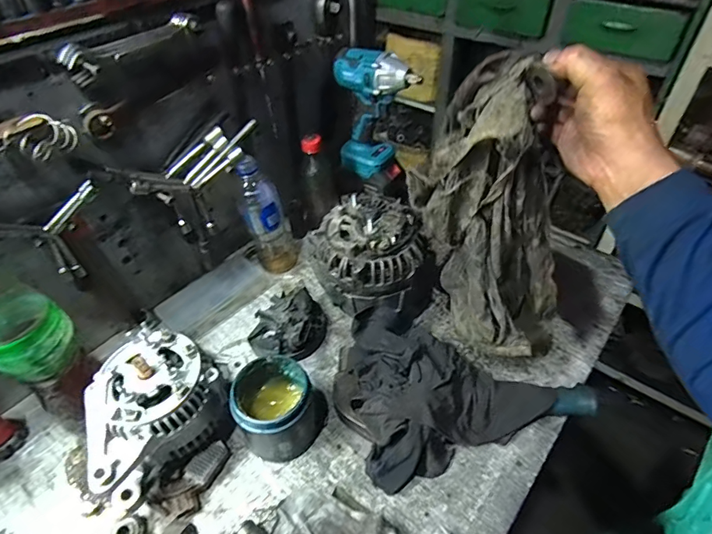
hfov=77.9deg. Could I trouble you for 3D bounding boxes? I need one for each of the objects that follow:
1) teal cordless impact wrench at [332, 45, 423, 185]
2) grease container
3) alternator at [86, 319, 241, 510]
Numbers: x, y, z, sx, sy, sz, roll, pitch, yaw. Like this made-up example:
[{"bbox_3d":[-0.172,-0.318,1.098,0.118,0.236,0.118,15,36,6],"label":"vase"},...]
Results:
[{"bbox_3d":[0.026,-0.250,0.750,0.139,0.223,0.072,25,44,14],"label":"teal cordless impact wrench"},{"bbox_3d":[-0.089,0.169,0.533,0.105,0.096,0.096,-13,46,-11],"label":"grease container"},{"bbox_3d":[-0.230,0.172,0.506,0.112,0.141,0.160,31,53,29],"label":"alternator"}]

